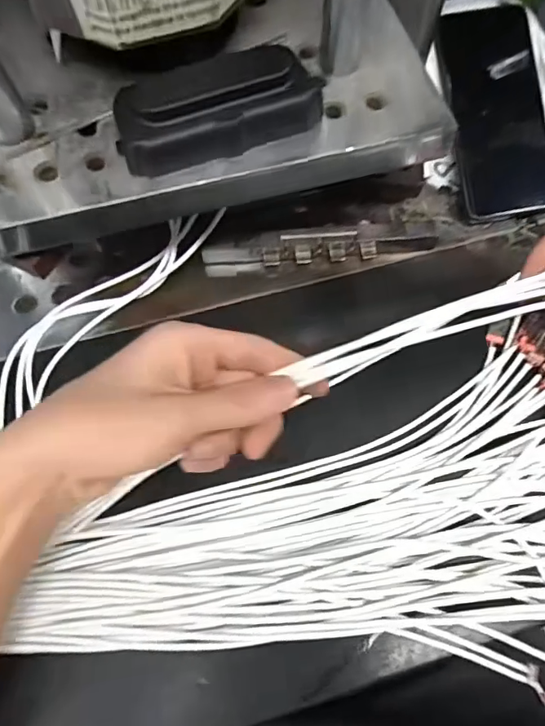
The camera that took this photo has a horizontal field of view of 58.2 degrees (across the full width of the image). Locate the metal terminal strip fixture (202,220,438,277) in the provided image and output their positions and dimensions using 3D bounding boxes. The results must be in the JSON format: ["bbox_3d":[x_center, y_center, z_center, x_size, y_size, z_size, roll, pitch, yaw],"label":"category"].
[{"bbox_3d":[0.035,-0.087,0.377,0.170,0.030,0.025,-7,68,-2],"label":"metal terminal strip fixture"}]

